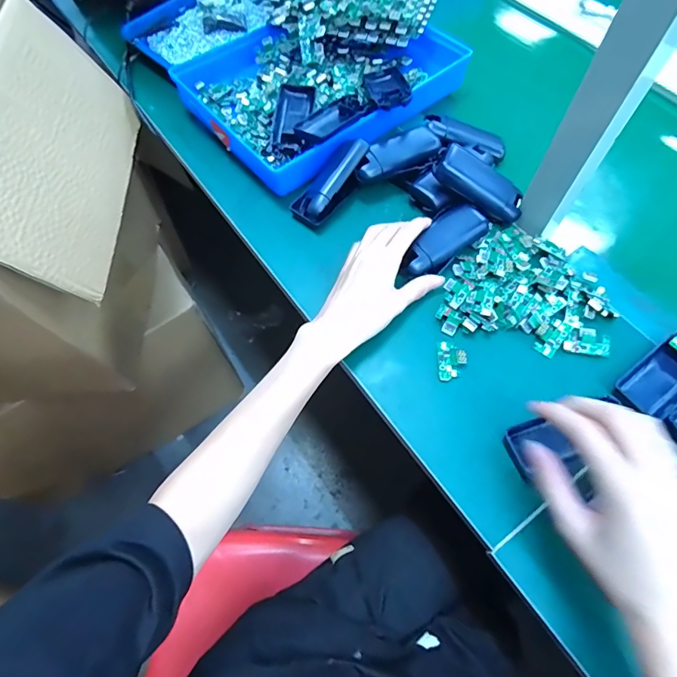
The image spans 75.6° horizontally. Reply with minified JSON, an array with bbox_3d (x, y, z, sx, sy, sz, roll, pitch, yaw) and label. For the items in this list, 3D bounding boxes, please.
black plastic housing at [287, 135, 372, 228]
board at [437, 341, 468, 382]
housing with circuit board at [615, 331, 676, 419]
[{"bbox_3d":[-0.007,-0.177,0.490,0.048,0.024,0.111,33,84,16],"label":"black plastic housing"},{"bbox_3d":[0.108,0.022,0.415,0.027,0.007,0.038,1,64,2],"label":"board"},{"bbox_3d":[0.296,0.029,0.388,0.098,0.016,0.042,-34,67,-14],"label":"housing with circuit board"}]

